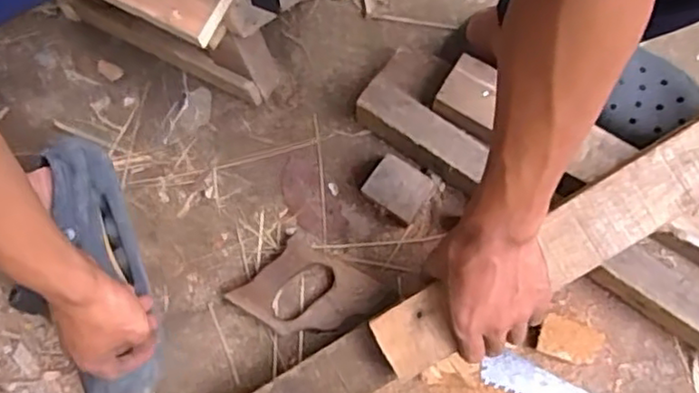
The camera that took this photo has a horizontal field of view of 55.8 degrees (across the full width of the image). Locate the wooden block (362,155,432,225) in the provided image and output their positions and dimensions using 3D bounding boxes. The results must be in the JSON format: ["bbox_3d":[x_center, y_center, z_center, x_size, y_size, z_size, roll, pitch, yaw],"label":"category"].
[{"bbox_3d":[0.050,-0.006,0.703,0.062,0.043,0.049,33,80,8],"label":"wooden block"}]

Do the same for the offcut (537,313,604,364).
[{"bbox_3d":[0.220,0.144,0.662,0.061,0.022,0.040,17,78,5],"label":"offcut"}]

